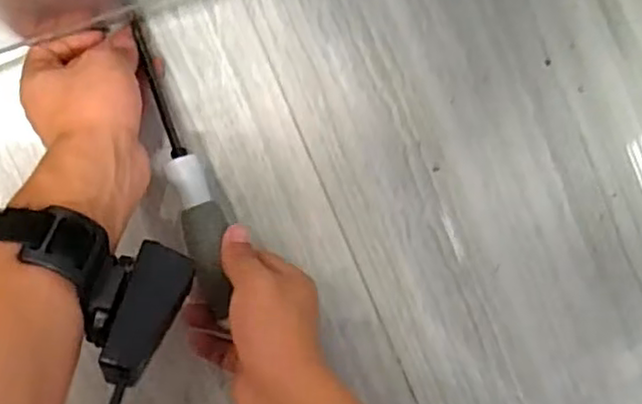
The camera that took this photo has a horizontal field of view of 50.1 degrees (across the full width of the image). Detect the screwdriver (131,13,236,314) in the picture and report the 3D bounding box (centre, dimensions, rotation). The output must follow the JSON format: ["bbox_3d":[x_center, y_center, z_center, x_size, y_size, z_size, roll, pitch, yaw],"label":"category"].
[{"bbox_3d":[-0.088,-0.023,0.449,0.025,0.029,0.191,-16,82,-6],"label":"screwdriver"}]

